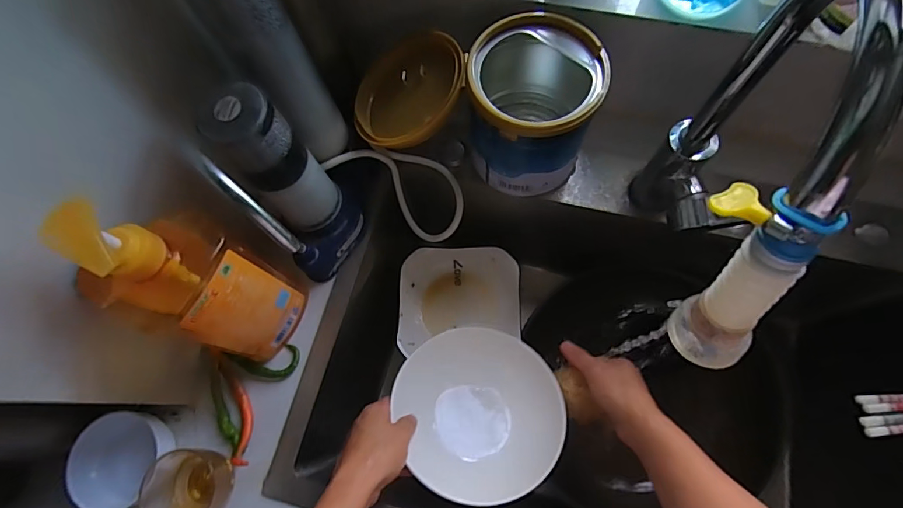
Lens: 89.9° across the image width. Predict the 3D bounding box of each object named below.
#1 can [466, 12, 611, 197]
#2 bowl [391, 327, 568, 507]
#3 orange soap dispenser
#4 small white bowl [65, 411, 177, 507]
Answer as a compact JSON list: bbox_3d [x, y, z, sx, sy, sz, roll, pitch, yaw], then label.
[{"bbox_3d":[0.080,-0.144,0.472,0.125,0.142,0.109,5,73,3],"label":"can"},{"bbox_3d":[0.033,0.168,0.481,0.167,0.047,0.176,0,72,1],"label":"bowl"},{"bbox_3d":[-0.211,0.028,0.377,0.084,0.262,0.092,24,75,9],"label":"orange soap dispenser"},{"bbox_3d":[-0.320,0.197,0.437,0.076,0.049,0.082,0,72,1],"label":"small white bowl"}]

